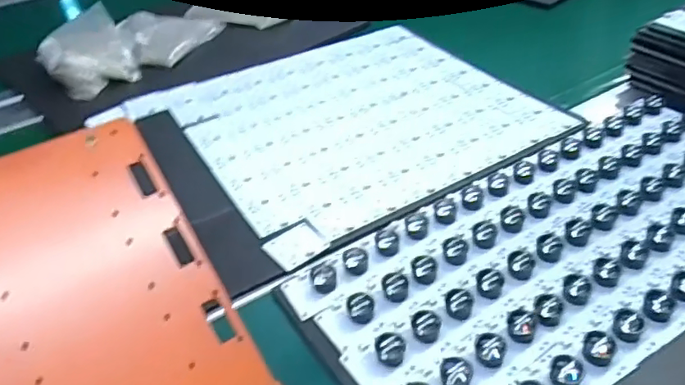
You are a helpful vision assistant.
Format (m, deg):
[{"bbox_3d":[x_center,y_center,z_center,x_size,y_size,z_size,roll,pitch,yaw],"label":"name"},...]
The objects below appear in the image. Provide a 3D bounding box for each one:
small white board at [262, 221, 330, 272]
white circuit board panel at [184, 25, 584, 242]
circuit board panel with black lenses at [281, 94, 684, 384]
[{"bbox_3d":[-0.042,0.048,0.521,0.049,0.004,0.046,-30,47,-26],"label":"small white board"},{"bbox_3d":[0.020,-0.098,0.693,0.371,0.011,0.354,-24,44,-20],"label":"white circuit board panel"},{"bbox_3d":[0.207,0.037,0.497,0.470,0.022,0.216,-25,45,-22],"label":"circuit board panel with black lenses"}]

